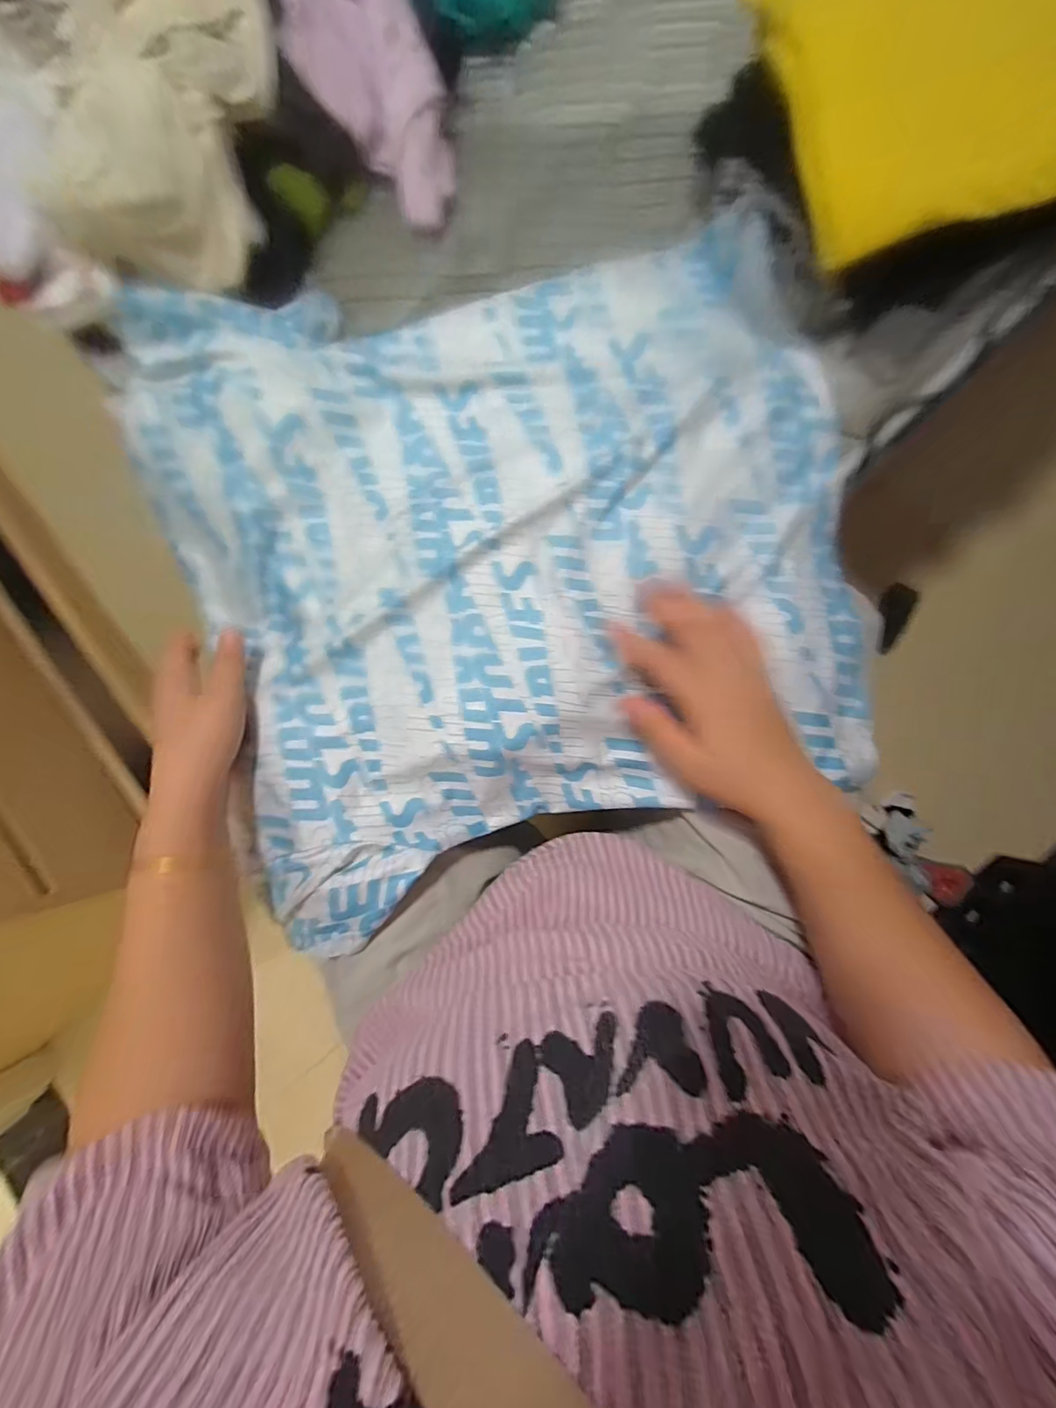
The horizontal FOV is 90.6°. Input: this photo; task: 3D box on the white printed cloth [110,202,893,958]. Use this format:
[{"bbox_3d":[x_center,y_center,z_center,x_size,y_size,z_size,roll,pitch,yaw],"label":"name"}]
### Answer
[{"bbox_3d":[-0.028,-0.116,0.416,0.535,0.057,0.499,-19,88,5],"label":"white printed cloth"}]

